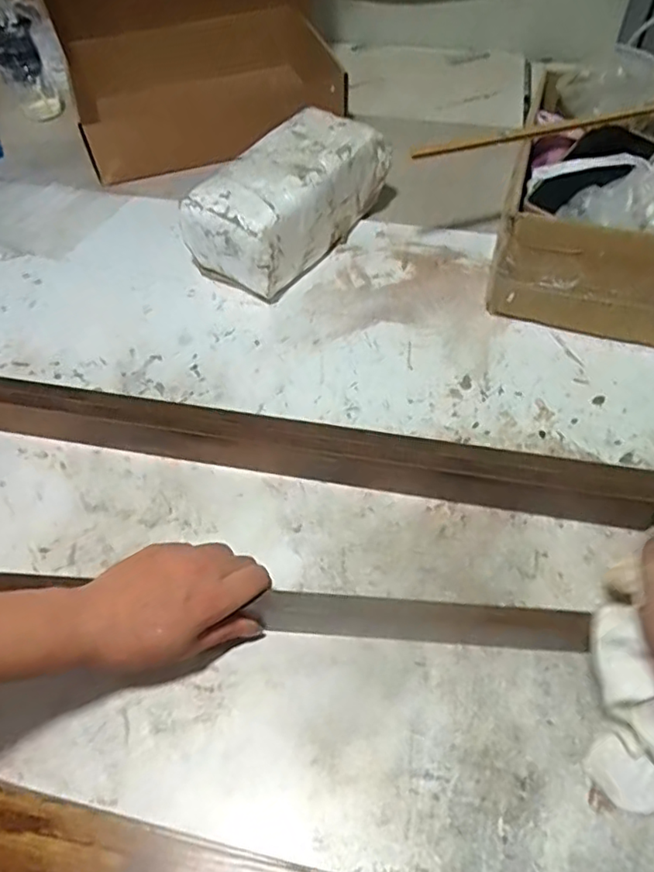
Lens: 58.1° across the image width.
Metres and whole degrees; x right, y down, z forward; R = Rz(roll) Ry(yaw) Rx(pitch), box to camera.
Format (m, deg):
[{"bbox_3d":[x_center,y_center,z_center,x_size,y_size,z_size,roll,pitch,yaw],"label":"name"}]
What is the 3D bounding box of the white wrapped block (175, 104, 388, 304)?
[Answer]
[{"bbox_3d":[-0.041,-0.267,0.676,0.118,0.115,0.235,32,59,22],"label":"white wrapped block"}]

